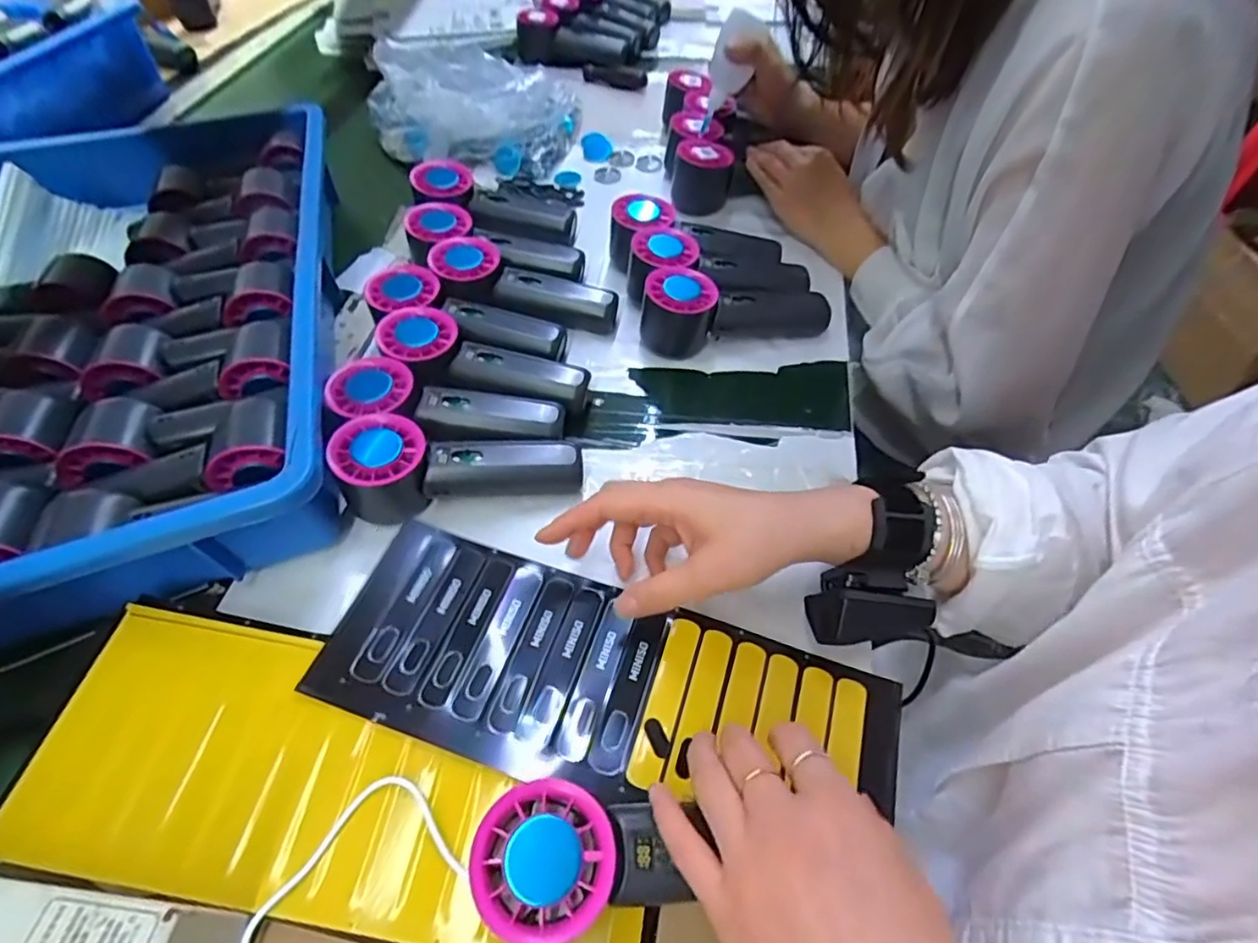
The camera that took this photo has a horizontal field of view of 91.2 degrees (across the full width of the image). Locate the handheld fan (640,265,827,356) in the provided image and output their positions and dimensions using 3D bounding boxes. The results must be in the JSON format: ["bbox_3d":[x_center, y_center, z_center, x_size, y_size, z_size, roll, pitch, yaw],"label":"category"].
[{"bbox_3d":[0.087,-0.135,0.502,0.157,0.052,0.057,-9,52,-8],"label":"handheld fan"}]

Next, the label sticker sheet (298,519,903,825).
[{"bbox_3d":[-0.011,0.117,0.335,0.305,0.009,0.110,17,54,8],"label":"label sticker sheet"}]

